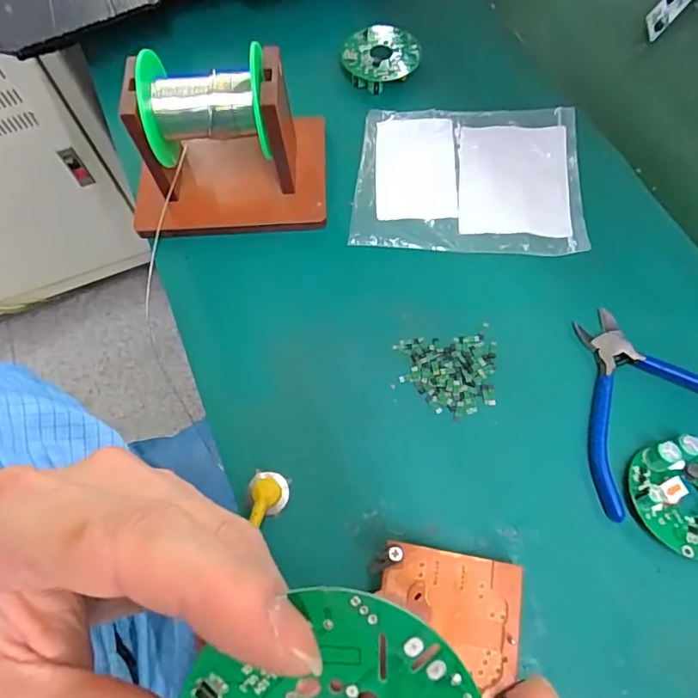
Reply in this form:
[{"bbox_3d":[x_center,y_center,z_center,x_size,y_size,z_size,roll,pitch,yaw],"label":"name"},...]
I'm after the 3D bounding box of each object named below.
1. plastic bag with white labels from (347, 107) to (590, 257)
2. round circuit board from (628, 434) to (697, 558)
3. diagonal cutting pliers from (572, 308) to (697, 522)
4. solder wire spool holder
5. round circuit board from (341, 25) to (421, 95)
[{"bbox_3d":[0.088,-0.129,0.394,0.161,0.007,0.128,4,67,4],"label":"plastic bag with white labels"},{"bbox_3d":[0.187,0.082,0.288,0.056,0.017,0.063,-33,69,-11],"label":"round circuit board"},{"bbox_3d":[0.175,0.027,0.316,0.108,0.010,0.110,-23,67,-7],"label":"diagonal cutting pliers"},{"bbox_3d":[-0.087,-0.144,0.361,0.135,0.090,0.090,-3,66,2],"label":"solder wire spool holder"},{"bbox_3d":[0.026,-0.242,0.438,0.061,0.015,0.053,-23,67,-7],"label":"round circuit board"}]

